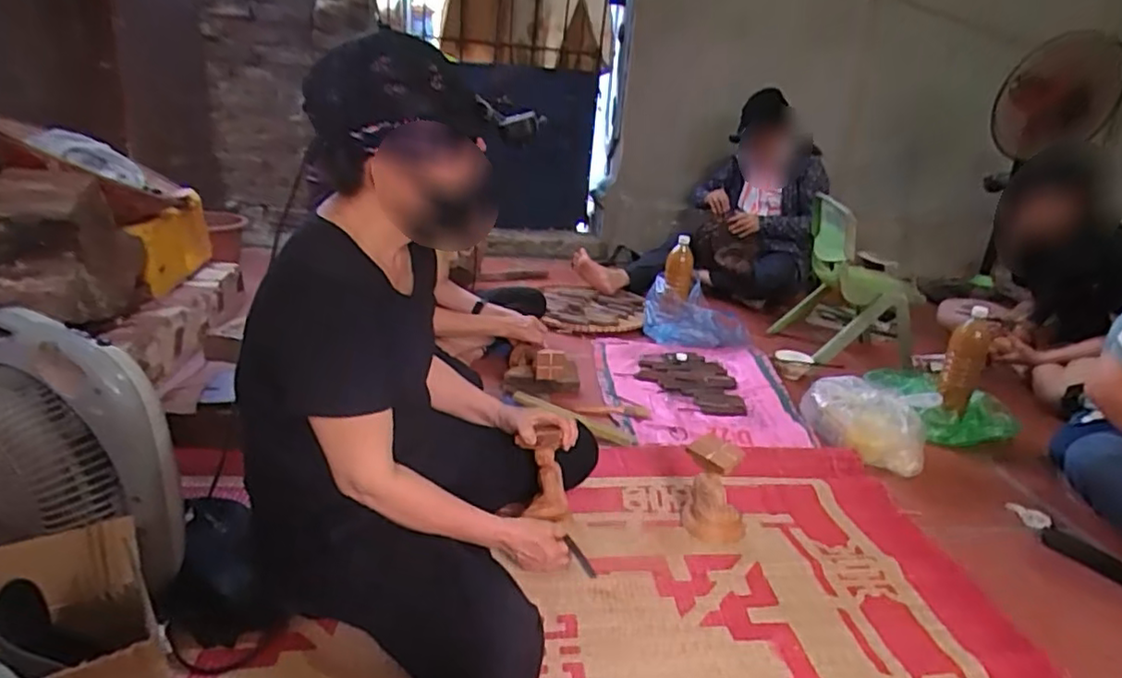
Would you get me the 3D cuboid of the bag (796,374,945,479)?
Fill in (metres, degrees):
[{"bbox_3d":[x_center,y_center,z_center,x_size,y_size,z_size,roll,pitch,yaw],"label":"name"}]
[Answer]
[{"bbox_3d":[0.718,0.186,1.556,0.287,0.123,0.209,18,26,30],"label":"bag"}]

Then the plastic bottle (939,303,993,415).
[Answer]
[{"bbox_3d":[1.022,0.065,1.660,0.084,0.278,0.086,18,24,31],"label":"plastic bottle"}]

